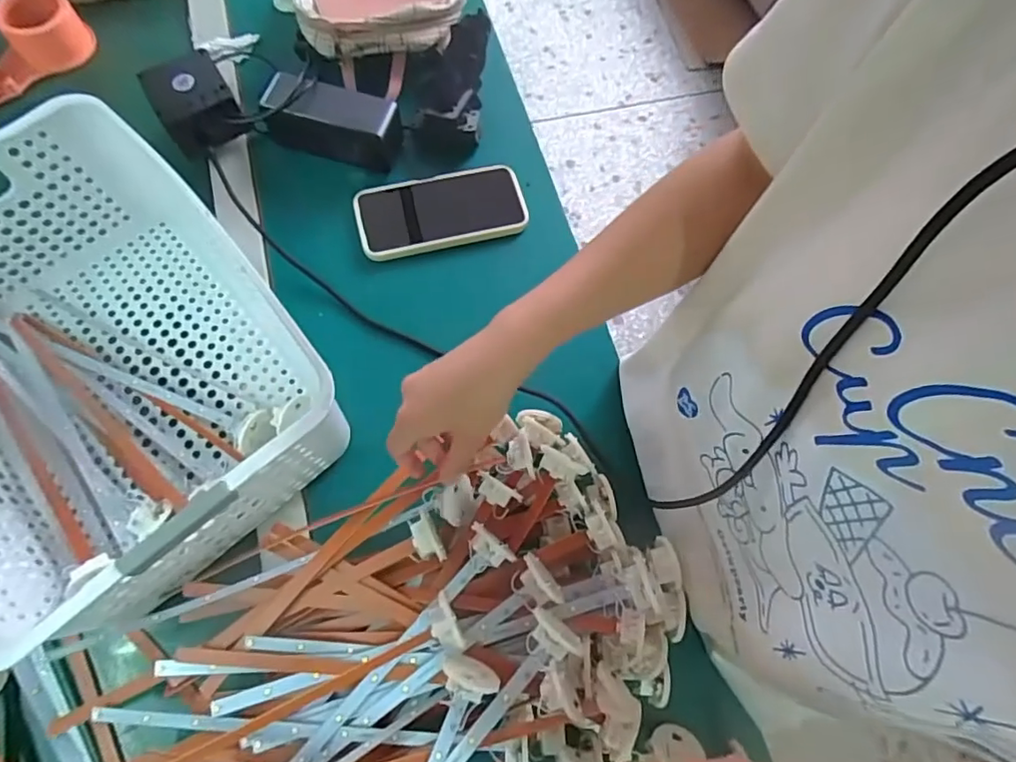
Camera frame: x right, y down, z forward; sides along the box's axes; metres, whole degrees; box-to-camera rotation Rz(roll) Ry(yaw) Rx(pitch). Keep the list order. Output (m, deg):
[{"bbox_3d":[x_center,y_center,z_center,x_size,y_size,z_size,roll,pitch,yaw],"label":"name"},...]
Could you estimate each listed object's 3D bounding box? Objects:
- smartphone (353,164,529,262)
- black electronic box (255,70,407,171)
[{"bbox_3d":[-0.067,-0.173,0.557,0.166,0.011,0.081,-13,70,-8],"label":"smartphone"},{"bbox_3d":[-0.181,-0.263,0.557,0.146,0.053,0.051,15,69,2],"label":"black electronic box"}]

